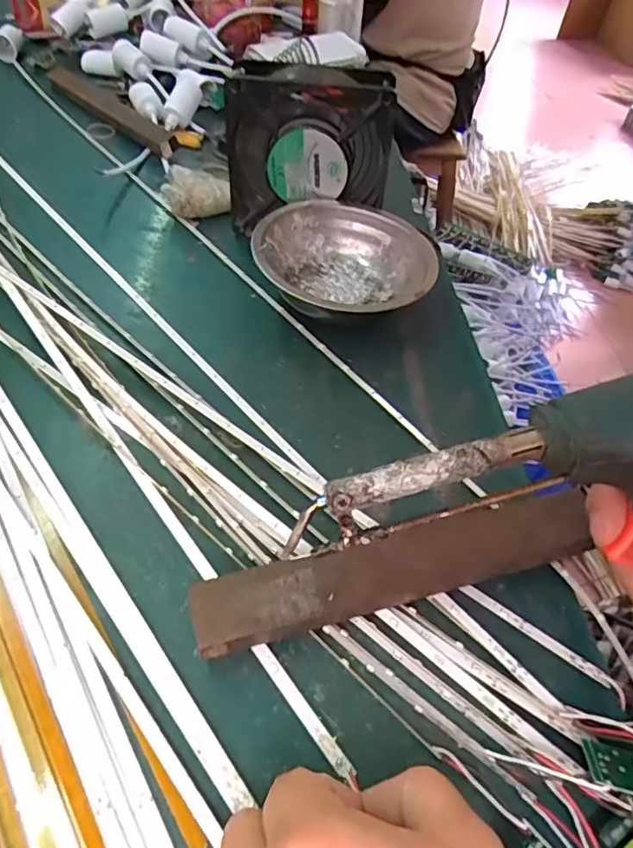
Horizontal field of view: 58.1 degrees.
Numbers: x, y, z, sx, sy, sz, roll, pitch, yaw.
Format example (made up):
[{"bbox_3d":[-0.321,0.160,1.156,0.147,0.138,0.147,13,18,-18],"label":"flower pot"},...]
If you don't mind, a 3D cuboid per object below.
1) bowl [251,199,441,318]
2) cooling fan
[{"bbox_3d":[0.021,-0.110,0.412,0.120,0.045,0.122,3,49,-3],"label":"bowl"},{"bbox_3d":[-0.005,-0.205,0.441,0.120,0.121,0.049,9,49,3],"label":"cooling fan"}]

